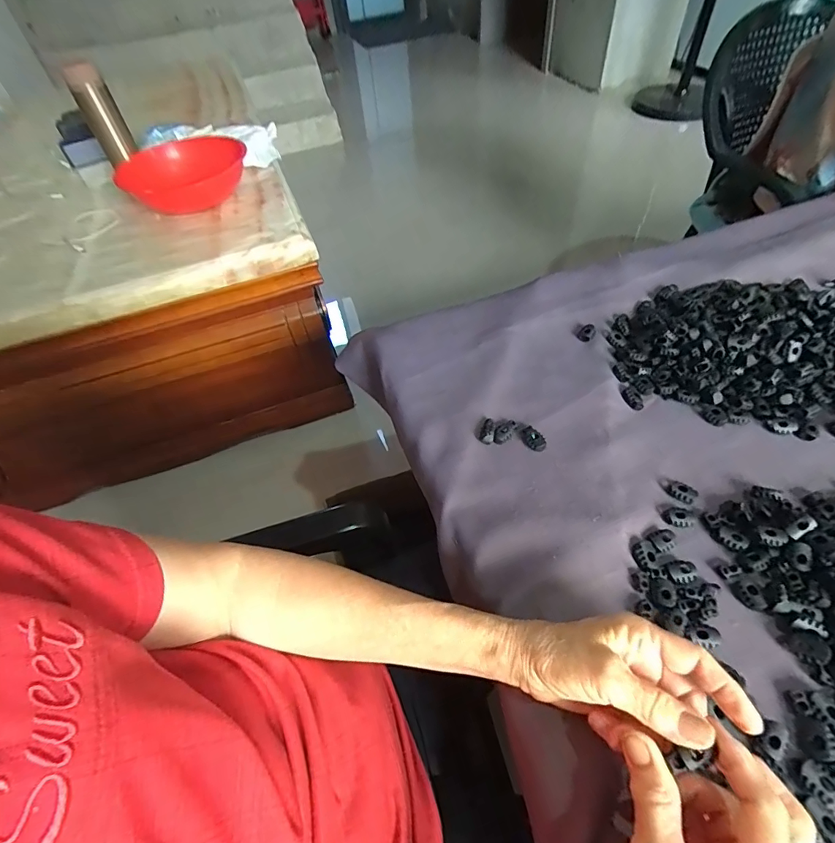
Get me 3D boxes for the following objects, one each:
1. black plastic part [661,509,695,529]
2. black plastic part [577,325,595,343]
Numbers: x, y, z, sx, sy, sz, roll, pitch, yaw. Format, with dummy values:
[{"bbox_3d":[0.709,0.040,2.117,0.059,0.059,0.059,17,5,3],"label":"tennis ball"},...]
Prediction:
[{"bbox_3d":[0.217,0.081,0.376,0.025,0.004,0.017,-1,51,5],"label":"black plastic part"},{"bbox_3d":[0.196,-0.103,0.520,0.017,0.006,0.029,26,58,24],"label":"black plastic part"}]

